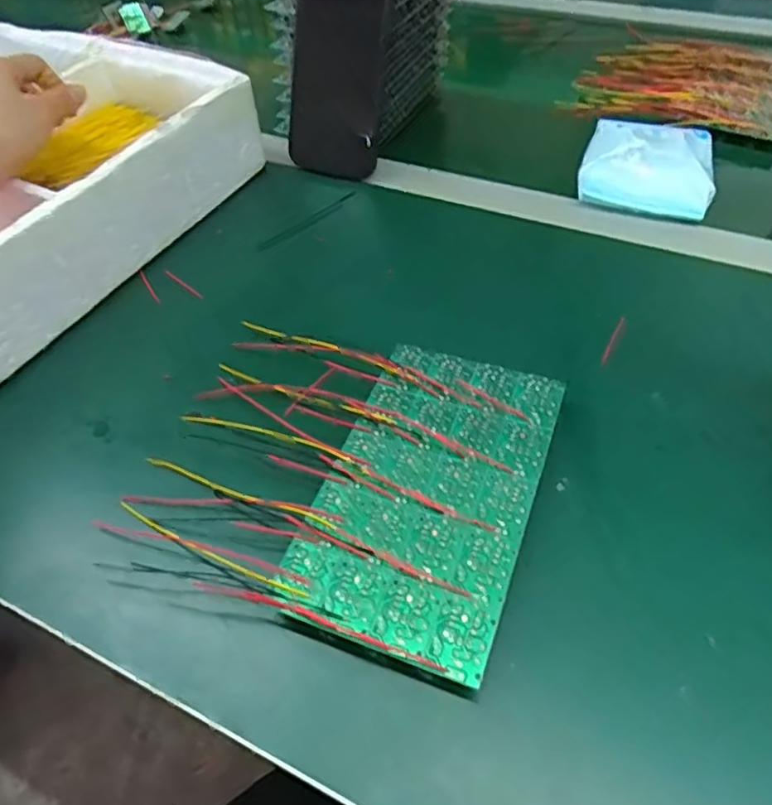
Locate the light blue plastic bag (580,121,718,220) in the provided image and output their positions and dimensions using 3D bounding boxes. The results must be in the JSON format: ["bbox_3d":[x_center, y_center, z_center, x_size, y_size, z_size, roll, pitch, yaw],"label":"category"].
[{"bbox_3d":[0.206,-0.192,0.494,0.098,0.036,0.105,11,51,12],"label":"light blue plastic bag"}]

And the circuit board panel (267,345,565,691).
[{"bbox_3d":[0.022,0.043,0.319,0.099,0.013,0.169,16,52,16],"label":"circuit board panel"}]

